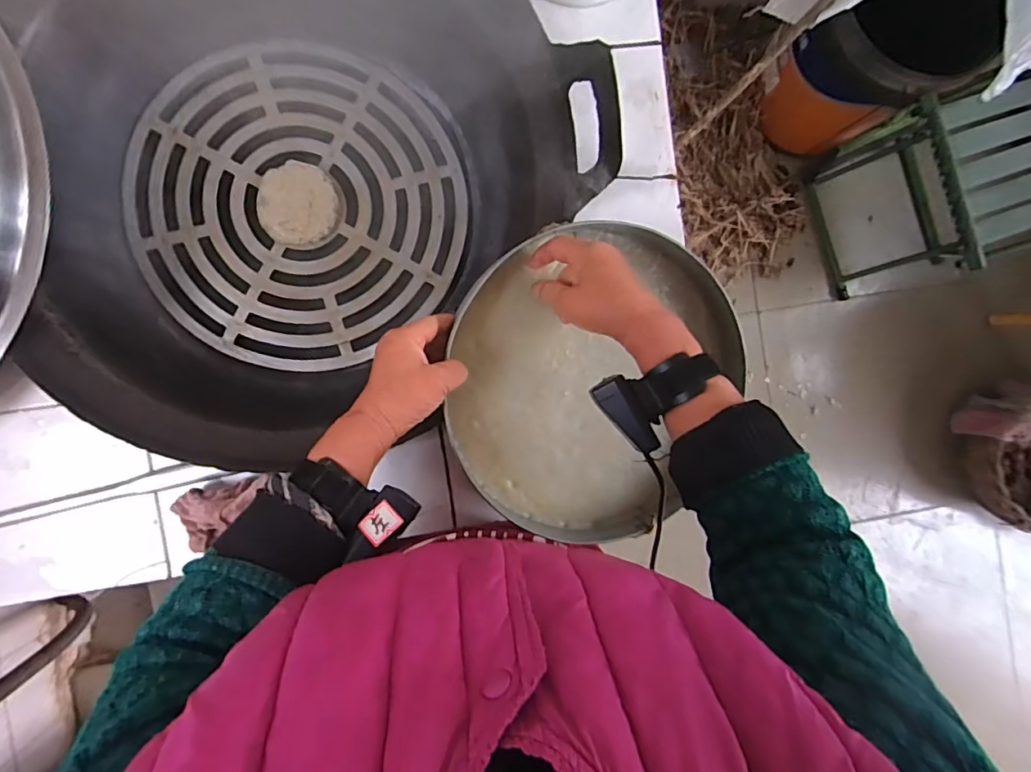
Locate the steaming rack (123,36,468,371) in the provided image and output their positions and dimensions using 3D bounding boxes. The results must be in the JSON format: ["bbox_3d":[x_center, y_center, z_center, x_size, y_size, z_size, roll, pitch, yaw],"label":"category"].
[{"bbox_3d":[-0.257,-0.220,0.622,0.364,0.024,0.366,0,90,-6],"label":"steaming rack"}]

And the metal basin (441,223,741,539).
[{"bbox_3d":[0.073,-0.007,0.535,0.276,0.084,0.318,26,88,-5],"label":"metal basin"}]

